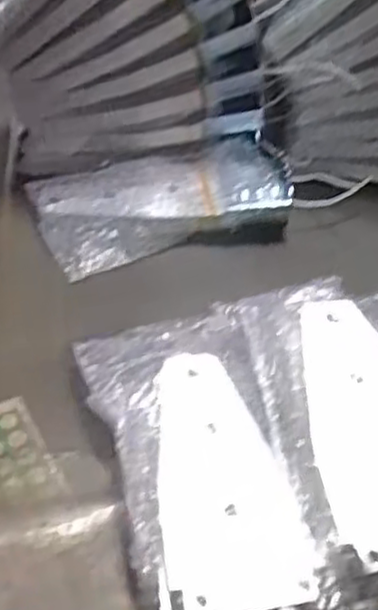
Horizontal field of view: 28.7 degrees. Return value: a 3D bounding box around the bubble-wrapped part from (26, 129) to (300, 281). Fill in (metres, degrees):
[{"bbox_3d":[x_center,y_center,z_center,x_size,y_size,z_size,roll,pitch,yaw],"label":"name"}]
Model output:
[{"bbox_3d":[-0.018,-0.076,0.533,0.179,0.036,0.092,-14,46,-19],"label":"bubble-wrapped part"}]

